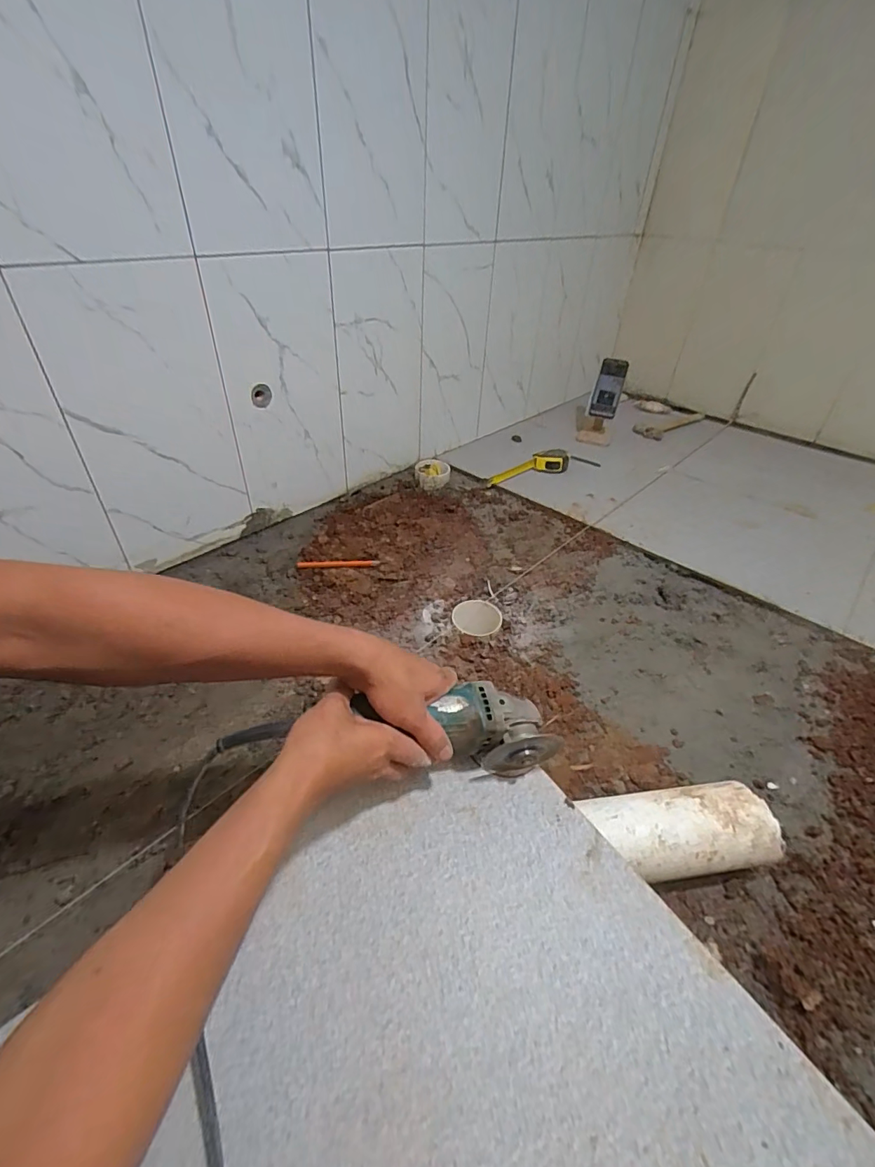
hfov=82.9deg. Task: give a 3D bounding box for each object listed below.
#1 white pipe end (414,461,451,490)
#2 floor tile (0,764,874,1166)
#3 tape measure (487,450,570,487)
[{"bbox_3d":[-0.013,-0.287,1.299,0.090,0.043,0.111,1,39,-2],"label":"white pipe end"},{"bbox_3d":[0.008,0.403,0.374,0.487,0.007,0.458,-29,57,-26],"label":"floor tile"},{"bbox_3d":[0.250,-0.314,1.346,0.267,0.045,0.069,-11,41,-16],"label":"tape measure"}]

